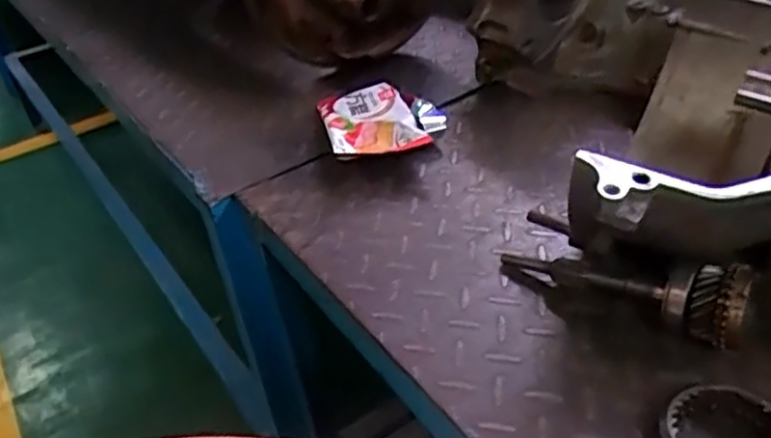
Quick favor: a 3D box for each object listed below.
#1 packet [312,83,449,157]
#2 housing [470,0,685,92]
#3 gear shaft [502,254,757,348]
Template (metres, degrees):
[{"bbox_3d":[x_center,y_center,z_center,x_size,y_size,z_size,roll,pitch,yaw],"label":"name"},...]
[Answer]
[{"bbox_3d":[-0.005,-0.098,0.713,0.111,0.026,0.142,-10,36,-8],"label":"packet"},{"bbox_3d":[0.203,-0.218,0.741,0.211,0.156,0.132,8,38,16],"label":"housing"},{"bbox_3d":[0.168,0.041,0.498,0.056,0.062,0.174,-33,29,-33],"label":"gear shaft"}]

